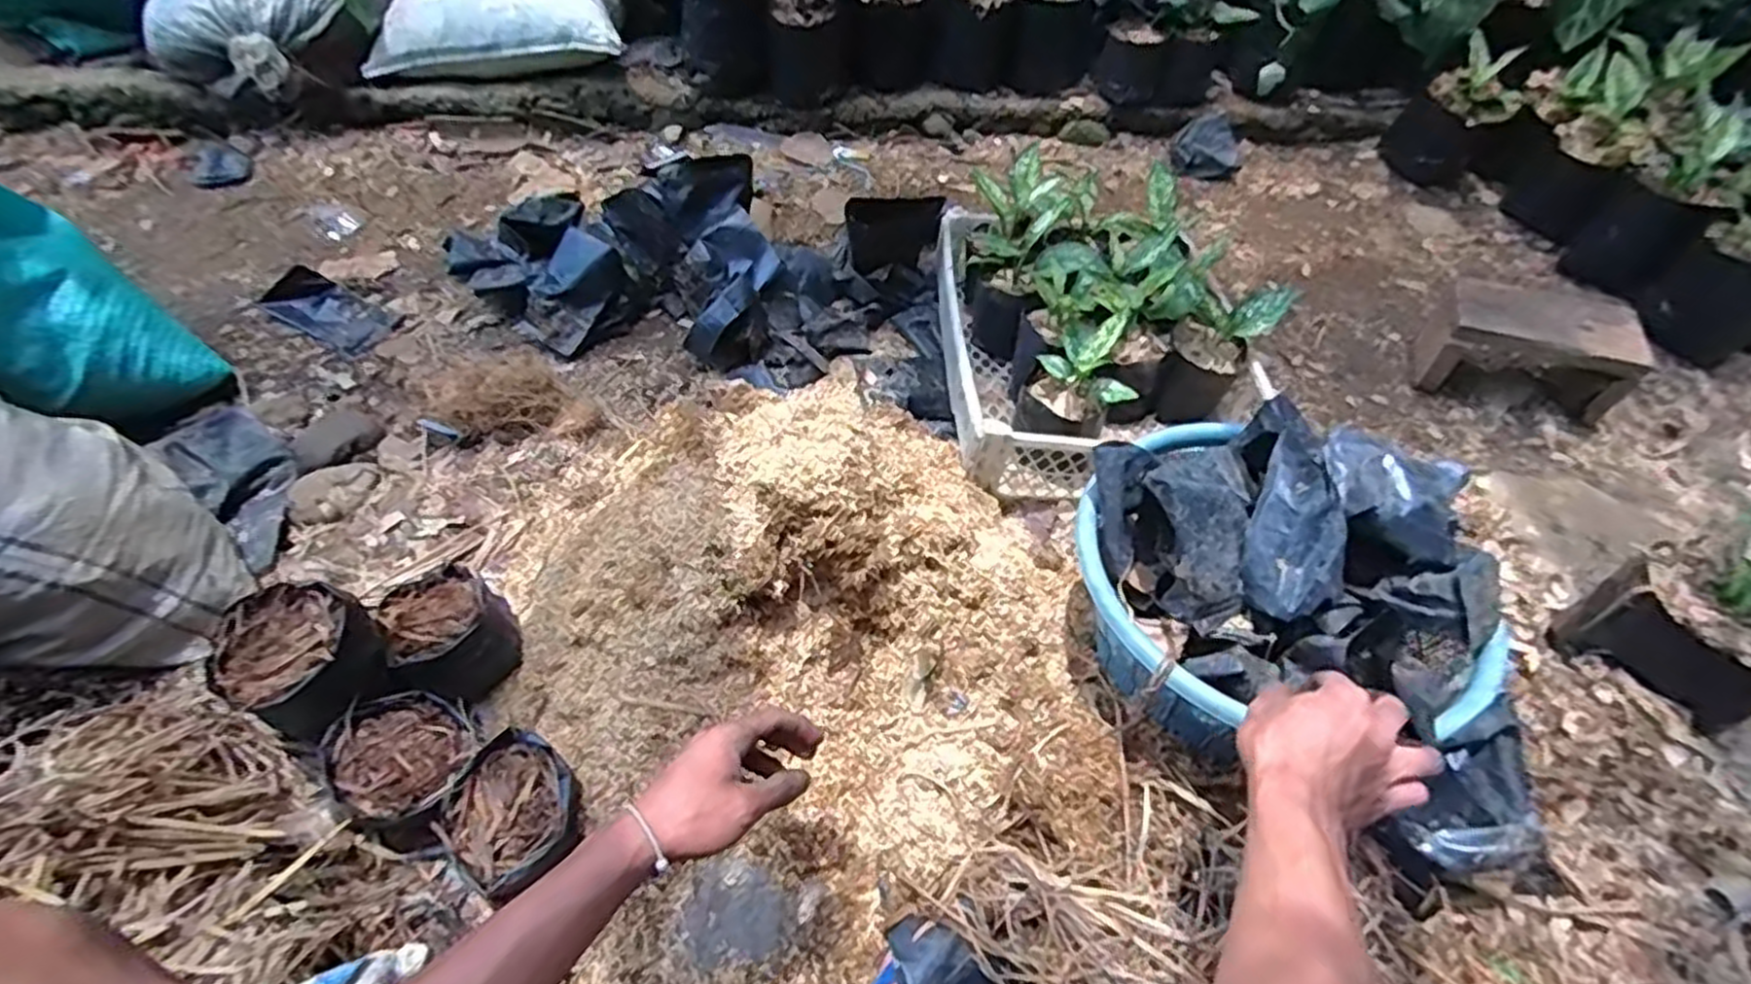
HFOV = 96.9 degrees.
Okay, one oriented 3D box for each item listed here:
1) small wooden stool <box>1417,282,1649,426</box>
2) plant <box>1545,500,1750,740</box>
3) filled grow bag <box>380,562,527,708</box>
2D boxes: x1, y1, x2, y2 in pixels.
[{"bbox_3d":[0.971,-0.222,1.166,0.255,0.136,0.166,18,55,11],"label":"small wooden stool"},{"bbox_3d":[0.837,0.138,0.788,0.137,0.152,0.163,-29,60,-22],"label":"plant"},{"bbox_3d":[-0.428,0.140,0.786,0.109,0.093,0.119,-24,58,-19],"label":"filled grow bag"}]

